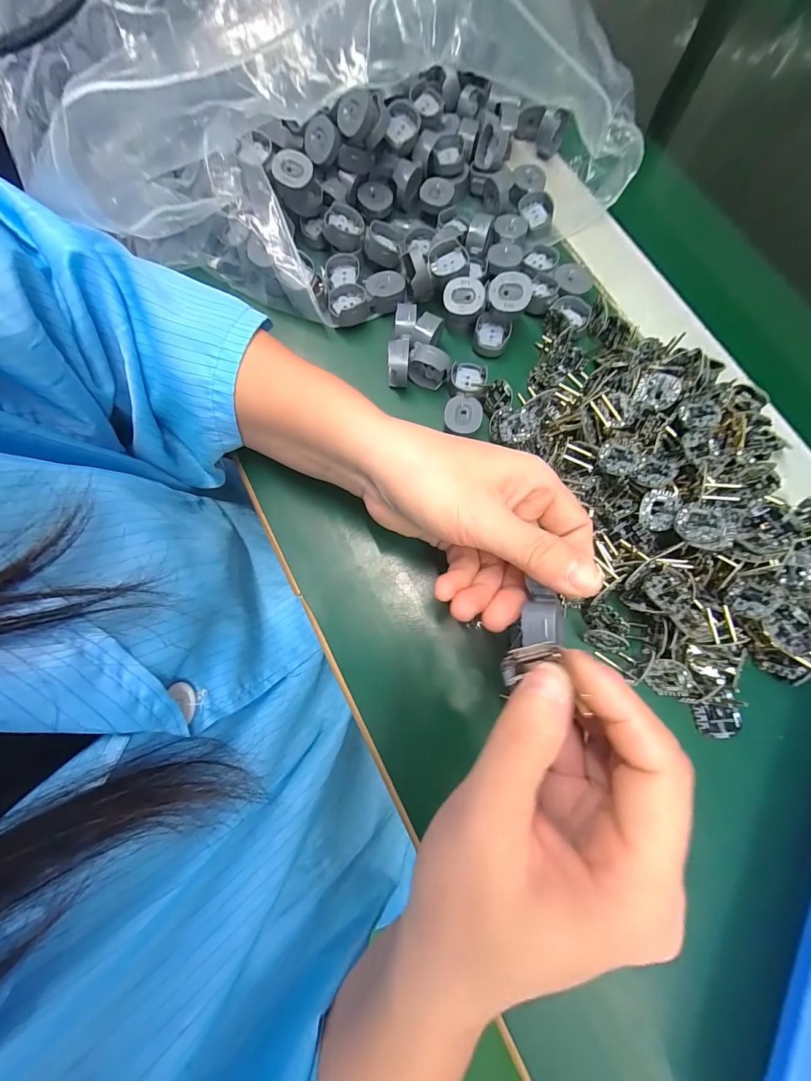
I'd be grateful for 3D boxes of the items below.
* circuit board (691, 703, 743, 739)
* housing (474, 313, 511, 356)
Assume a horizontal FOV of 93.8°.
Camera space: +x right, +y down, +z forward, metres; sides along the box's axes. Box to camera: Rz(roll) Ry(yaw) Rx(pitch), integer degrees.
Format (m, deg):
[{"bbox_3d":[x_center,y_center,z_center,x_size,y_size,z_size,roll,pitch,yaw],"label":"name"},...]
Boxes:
[{"bbox_3d":[0.177,0.102,0.215,0.024,0.004,0.018,0,76,0],"label":"circuit board"},{"bbox_3d":[0.061,-0.146,0.271,0.025,0.010,0.025,14,77,4],"label":"housing"}]

